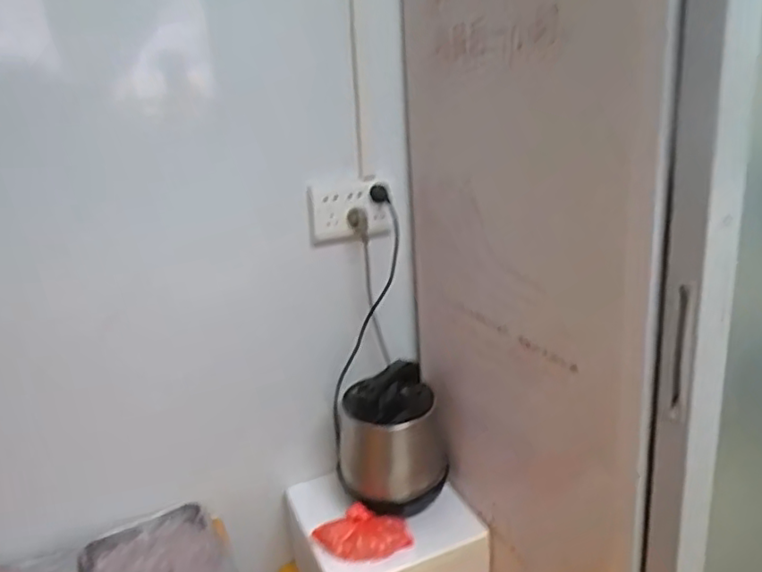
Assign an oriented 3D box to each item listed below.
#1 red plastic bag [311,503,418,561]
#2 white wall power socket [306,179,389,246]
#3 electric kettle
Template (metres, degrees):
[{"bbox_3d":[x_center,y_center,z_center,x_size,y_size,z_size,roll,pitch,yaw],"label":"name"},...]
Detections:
[{"bbox_3d":[-0.029,0.405,1.007,0.155,0.049,0.083,2,20,14],"label":"red plastic bag"},{"bbox_3d":[-0.051,-0.121,1.031,0.135,0.091,0.030,-10,20,-19],"label":"white wall power socket"},{"bbox_3d":[0.020,0.279,1.069,0.188,0.236,0.159,-4,19,-2],"label":"electric kettle"}]

